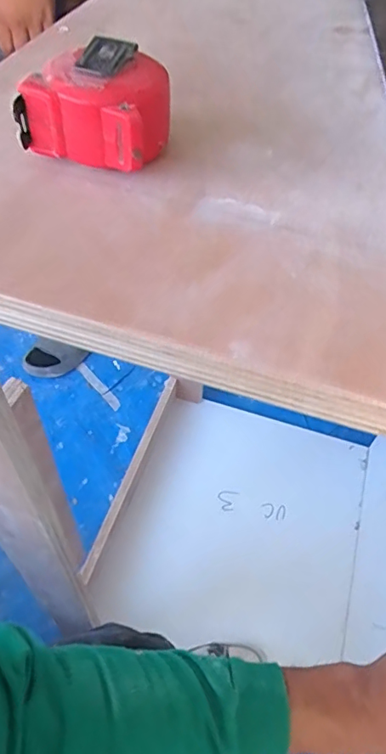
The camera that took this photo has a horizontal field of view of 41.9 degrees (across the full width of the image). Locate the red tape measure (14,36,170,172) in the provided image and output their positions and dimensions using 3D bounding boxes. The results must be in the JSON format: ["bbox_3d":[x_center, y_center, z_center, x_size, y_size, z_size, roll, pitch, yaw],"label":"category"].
[{"bbox_3d":[-0.046,-0.128,0.242,0.063,0.046,0.051,10,52,5],"label":"red tape measure"}]

